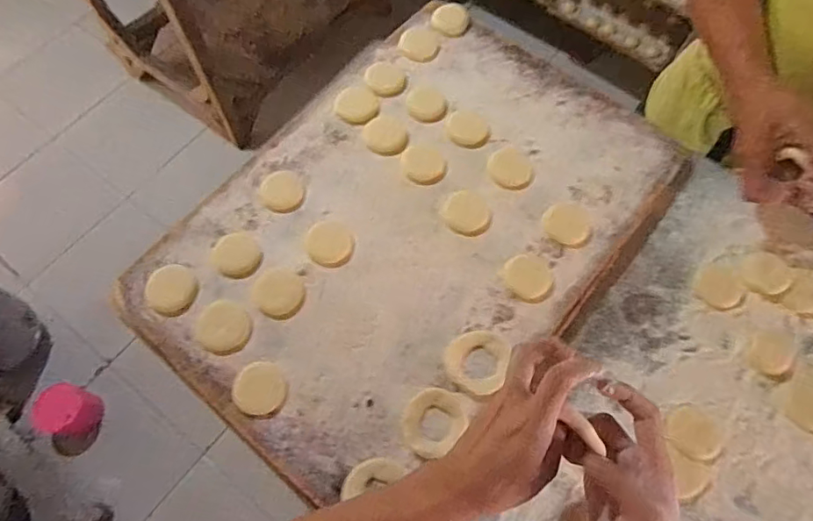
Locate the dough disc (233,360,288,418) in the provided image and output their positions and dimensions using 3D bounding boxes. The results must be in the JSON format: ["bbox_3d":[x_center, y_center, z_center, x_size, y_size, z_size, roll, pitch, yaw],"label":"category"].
[{"bbox_3d":[-0.154,0.134,0.549,0.054,0.007,0.055,-1,65,1],"label":"dough disc"}]

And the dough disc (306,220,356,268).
[{"bbox_3d":[-0.091,-0.020,0.617,0.057,0.004,0.058,-1,65,1],"label":"dough disc"}]

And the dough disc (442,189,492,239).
[{"bbox_3d":[0.074,-0.058,0.631,0.057,0.005,0.059,-1,65,1],"label":"dough disc"}]

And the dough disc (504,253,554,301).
[{"bbox_3d":[0.140,0.018,0.597,0.055,0.004,0.052,-1,65,1],"label":"dough disc"}]

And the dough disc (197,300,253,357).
[{"bbox_3d":[-0.204,0.074,0.581,0.062,0.007,0.056,35,71,16],"label":"dough disc"}]

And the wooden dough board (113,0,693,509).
[{"bbox_3d":[0.008,-0.053,0.630,0.439,0.024,0.598,36,71,16],"label":"wooden dough board"}]

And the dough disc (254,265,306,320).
[{"bbox_3d":[-0.145,0.037,0.597,0.060,0.004,0.056,-1,65,1],"label":"dough disc"}]

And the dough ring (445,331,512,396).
[{"bbox_3d":[0.075,0.106,0.558,0.064,0.013,0.066,-1,65,1],"label":"dough ring"}]

